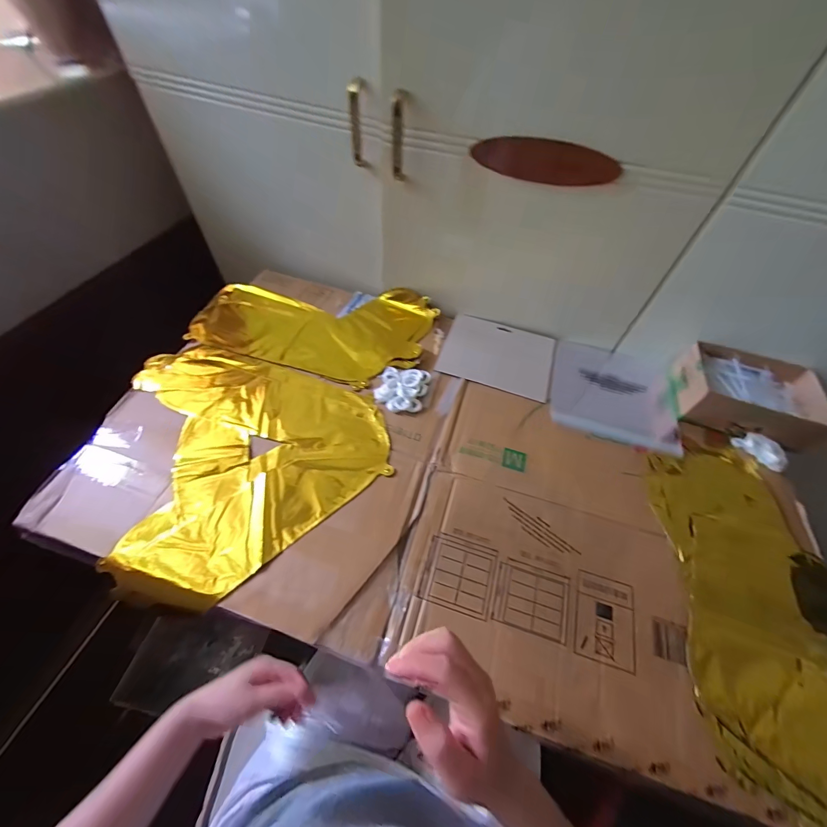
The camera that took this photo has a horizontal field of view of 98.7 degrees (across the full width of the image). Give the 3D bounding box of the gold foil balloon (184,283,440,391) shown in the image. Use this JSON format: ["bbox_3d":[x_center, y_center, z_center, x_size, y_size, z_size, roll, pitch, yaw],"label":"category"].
[{"bbox_3d":[-0.179,-0.173,0.656,0.404,0.024,0.240,16,56,6],"label":"gold foil balloon"}]

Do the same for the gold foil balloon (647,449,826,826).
[{"bbox_3d":[0.411,0.225,0.427,0.205,0.026,0.403,5,56,-1],"label":"gold foil balloon"}]

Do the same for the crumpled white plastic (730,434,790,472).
[{"bbox_3d":[0.532,0.056,0.543,0.030,0.025,0.068,-32,64,-23],"label":"crumpled white plastic"}]

